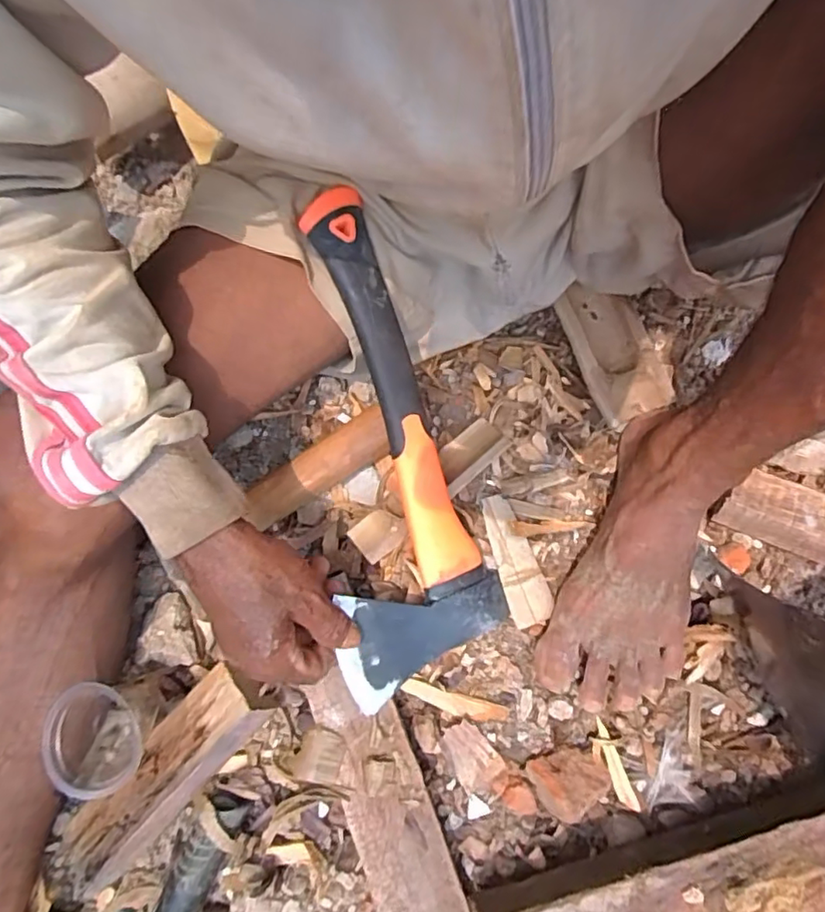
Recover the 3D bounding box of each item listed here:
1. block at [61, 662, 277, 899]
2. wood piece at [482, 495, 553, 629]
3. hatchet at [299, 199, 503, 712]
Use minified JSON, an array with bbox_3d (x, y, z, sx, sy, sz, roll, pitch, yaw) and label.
[{"bbox_3d":[-0.181,0.230,0.416,0.055,0.040,0.184,43,81,10],"label":"block"},{"bbox_3d":[0.081,0.080,0.463,0.032,0.009,0.102,-17,78,-2],"label":"wood piece"},{"bbox_3d":[-0.016,-0.012,0.423,0.115,0.043,0.353,-10,93,-1],"label":"hatchet"}]

